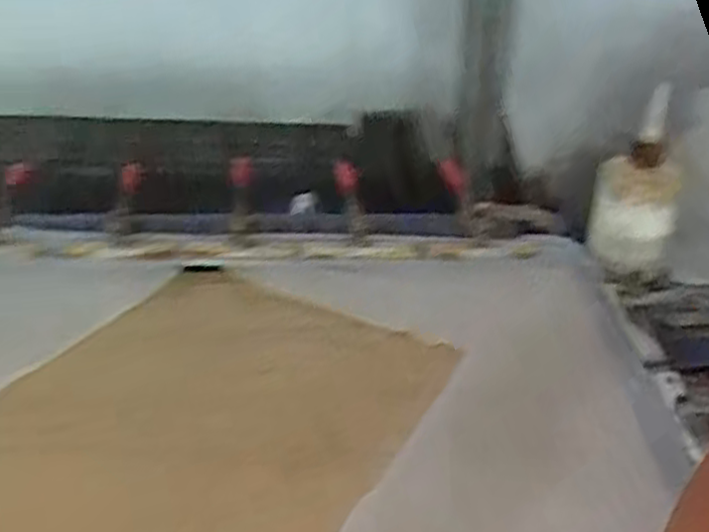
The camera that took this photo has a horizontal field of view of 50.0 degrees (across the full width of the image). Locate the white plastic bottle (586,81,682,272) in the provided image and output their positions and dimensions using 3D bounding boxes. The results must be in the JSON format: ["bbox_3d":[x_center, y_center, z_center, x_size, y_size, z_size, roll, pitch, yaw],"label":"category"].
[{"bbox_3d":[0.380,-0.108,1.009,0.104,0.250,0.078,15,8,24],"label":"white plastic bottle"}]

